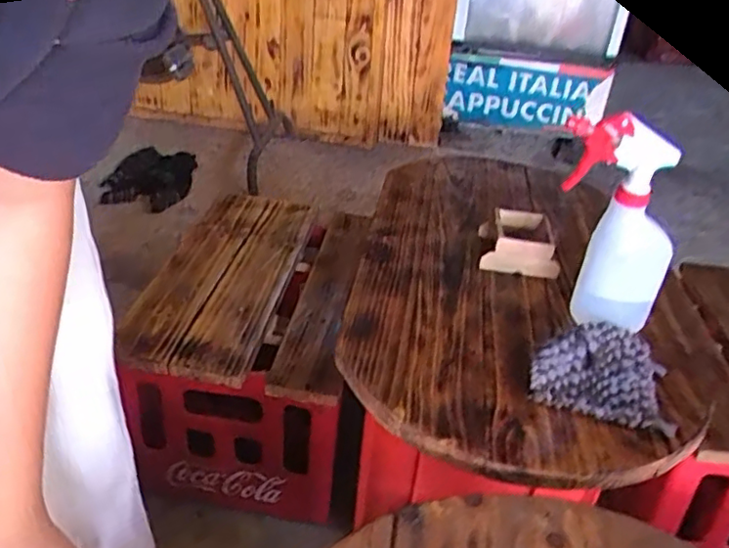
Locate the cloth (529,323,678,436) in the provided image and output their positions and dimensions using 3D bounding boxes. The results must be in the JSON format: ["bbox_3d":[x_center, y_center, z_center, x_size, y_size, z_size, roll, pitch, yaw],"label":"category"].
[{"bbox_3d":[0.233,0.091,0.623,0.132,0.040,0.121,11,31,10],"label":"cloth"}]

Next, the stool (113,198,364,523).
[{"bbox_3d":[-0.155,0.110,0.959,0.270,0.292,0.432,6,29,1],"label":"stool"}]

